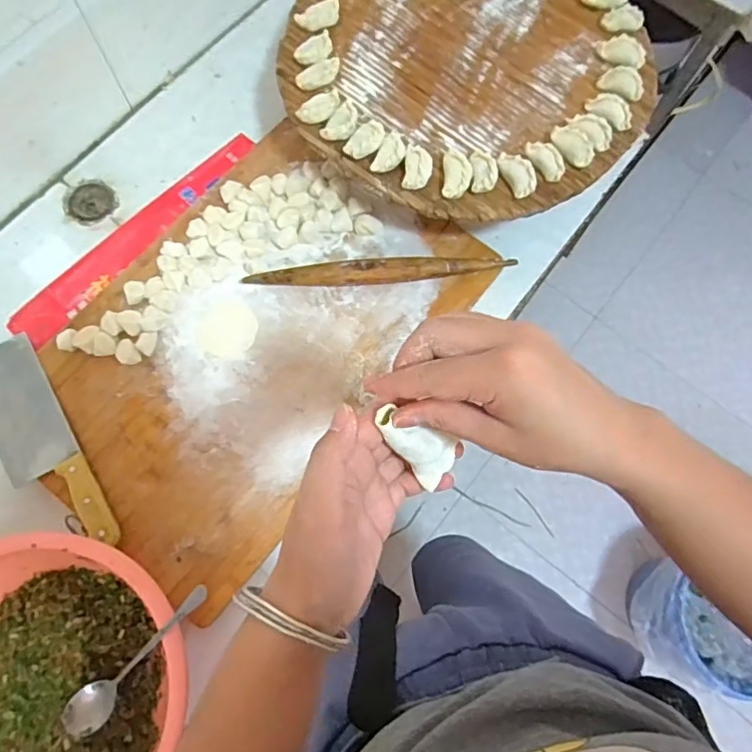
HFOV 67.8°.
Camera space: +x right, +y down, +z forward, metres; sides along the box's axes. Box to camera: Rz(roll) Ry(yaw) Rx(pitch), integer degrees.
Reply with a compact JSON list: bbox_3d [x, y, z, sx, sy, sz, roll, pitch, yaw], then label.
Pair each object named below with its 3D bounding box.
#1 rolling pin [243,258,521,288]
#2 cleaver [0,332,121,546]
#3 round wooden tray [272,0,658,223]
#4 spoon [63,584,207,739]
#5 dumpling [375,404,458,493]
[{"bbox_3d":[0.009,-0.127,0.696,0.323,0.030,0.027,-5,73,-3],"label":"rolling pin"},{"bbox_3d":[-0.379,0.076,0.625,0.079,0.018,0.279,-30,72,-13],"label":"cleaver"},{"bbox_3d":[0.105,-0.407,0.694,0.429,0.033,0.457,0,73,-1],"label":"round wooden tray"},{"bbox_3d":[-0.221,0.263,0.517,0.179,0.021,0.036,-45,78,1],"label":"spoon"},{"bbox_3d":[0.023,0.039,0.317,0.060,0.012,0.028,42,72,-32],"label":"dumpling"}]

